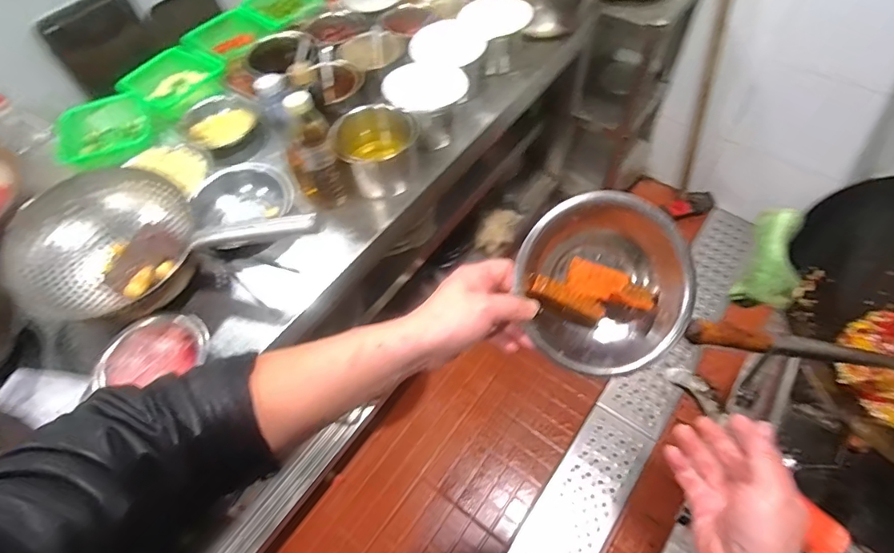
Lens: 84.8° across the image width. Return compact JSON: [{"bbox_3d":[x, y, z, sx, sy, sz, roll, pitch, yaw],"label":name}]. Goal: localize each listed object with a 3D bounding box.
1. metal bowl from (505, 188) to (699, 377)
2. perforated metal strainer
[{"bbox_3d":[0.144,0.005,0.472,0.167,0.060,0.167,0,95,-2],"label":"metal bowl"},{"bbox_3d":[-0.460,-0.073,0.809,0.441,0.135,0.256,-17,57,-7],"label":"perforated metal strainer"}]

